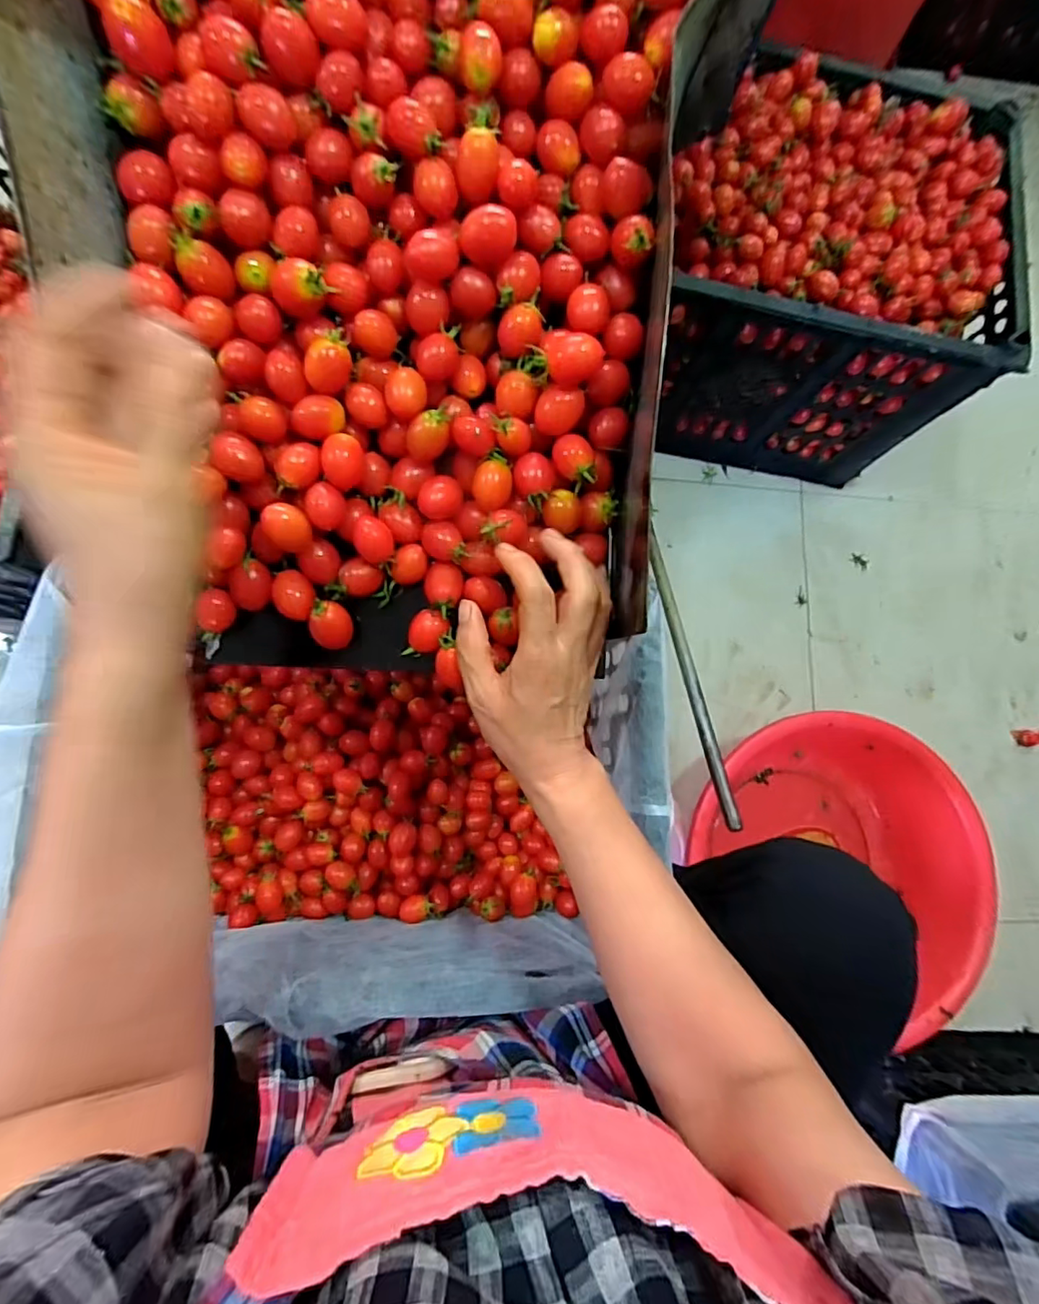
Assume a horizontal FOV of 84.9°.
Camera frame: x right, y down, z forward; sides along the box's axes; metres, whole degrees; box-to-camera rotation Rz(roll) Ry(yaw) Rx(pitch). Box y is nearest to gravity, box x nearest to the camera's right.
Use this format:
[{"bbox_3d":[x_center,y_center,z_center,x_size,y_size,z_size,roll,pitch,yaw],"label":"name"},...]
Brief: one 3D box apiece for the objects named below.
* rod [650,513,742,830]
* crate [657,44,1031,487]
[{"bbox_3d":[0.094,0.004,0.322,0.007,0.005,0.188,-3,60,-6],"label":"rod"},{"bbox_3d":[0.317,-0.430,0.680,0.366,0.255,0.281,10,80,-6],"label":"crate"}]

